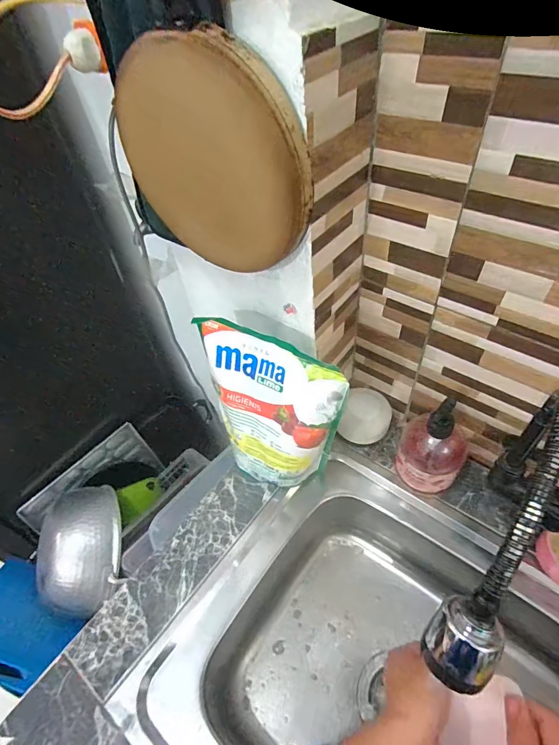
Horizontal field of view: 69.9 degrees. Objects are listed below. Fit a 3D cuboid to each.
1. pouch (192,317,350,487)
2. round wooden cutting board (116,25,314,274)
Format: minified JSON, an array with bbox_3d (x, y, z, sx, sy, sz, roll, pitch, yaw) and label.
[{"bbox_3d":[-0.018,0.063,0.518,0.192,0.236,0.071,24,56,25],"label":"pouch"},{"bbox_3d":[-0.059,-0.183,0.358,0.192,0.185,0.032,21,55,23],"label":"round wooden cutting board"}]

